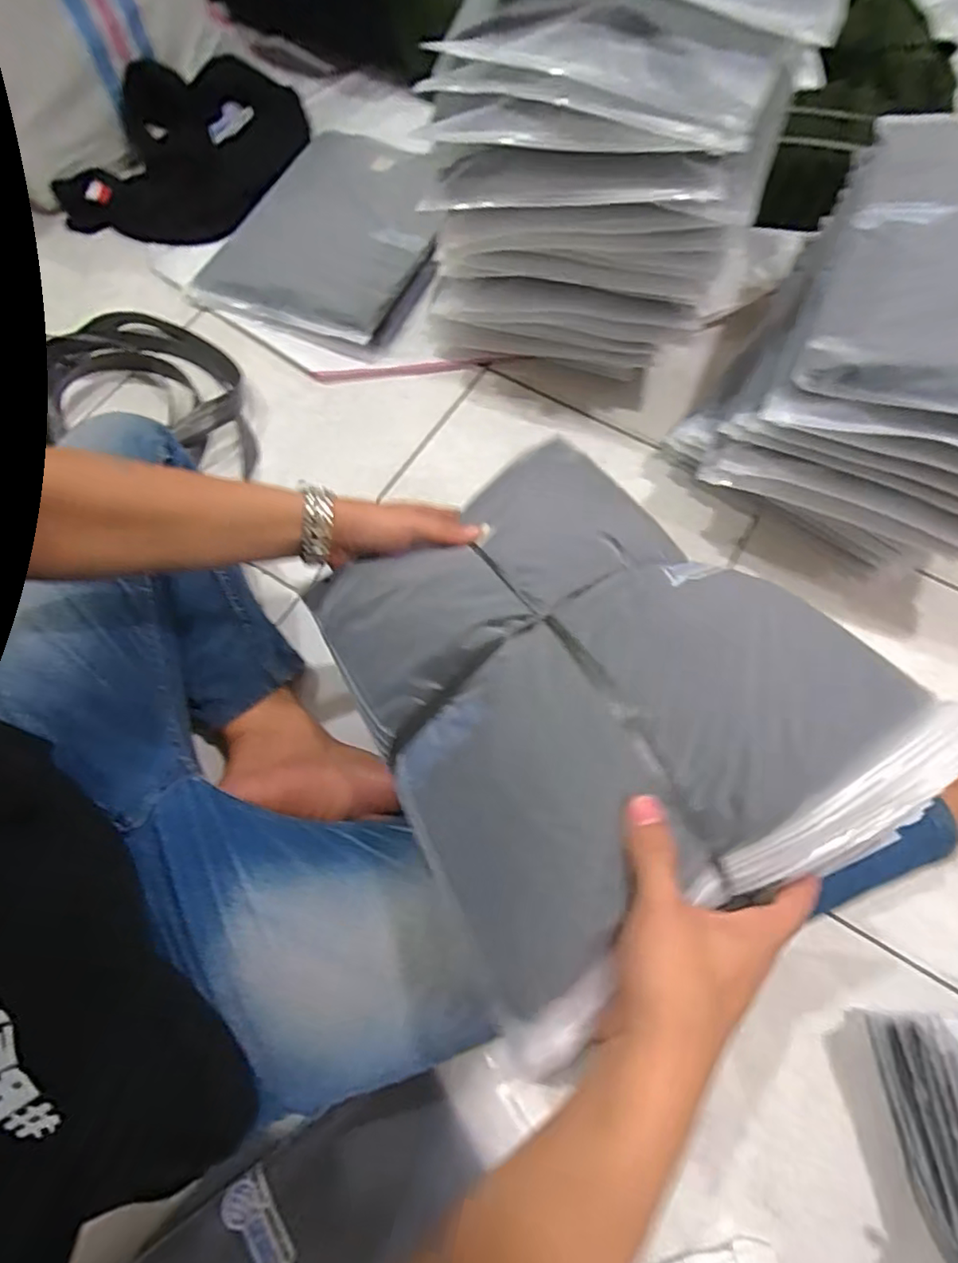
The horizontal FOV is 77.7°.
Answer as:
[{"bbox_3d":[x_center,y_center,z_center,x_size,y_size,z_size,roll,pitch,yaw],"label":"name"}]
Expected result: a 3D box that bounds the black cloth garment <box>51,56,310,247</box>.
[{"bbox_3d":[-0.408,-0.710,0.874,0.205,0.128,0.392,33,72,14],"label":"black cloth garment"}]

